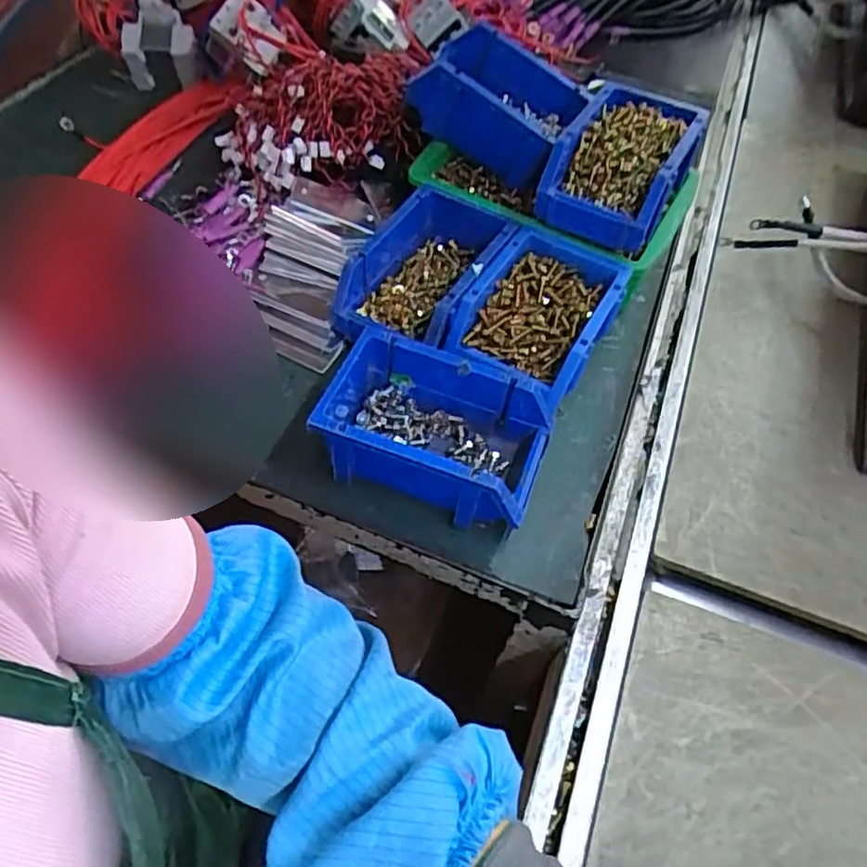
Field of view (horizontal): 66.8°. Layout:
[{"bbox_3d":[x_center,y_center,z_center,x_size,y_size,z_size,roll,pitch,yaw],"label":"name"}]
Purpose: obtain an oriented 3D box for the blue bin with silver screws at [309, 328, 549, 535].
[{"bbox_3d":[0.001,0.001,0.504,0.162,0.083,0.106,17,55,7],"label":"blue bin with silver screws"}]

